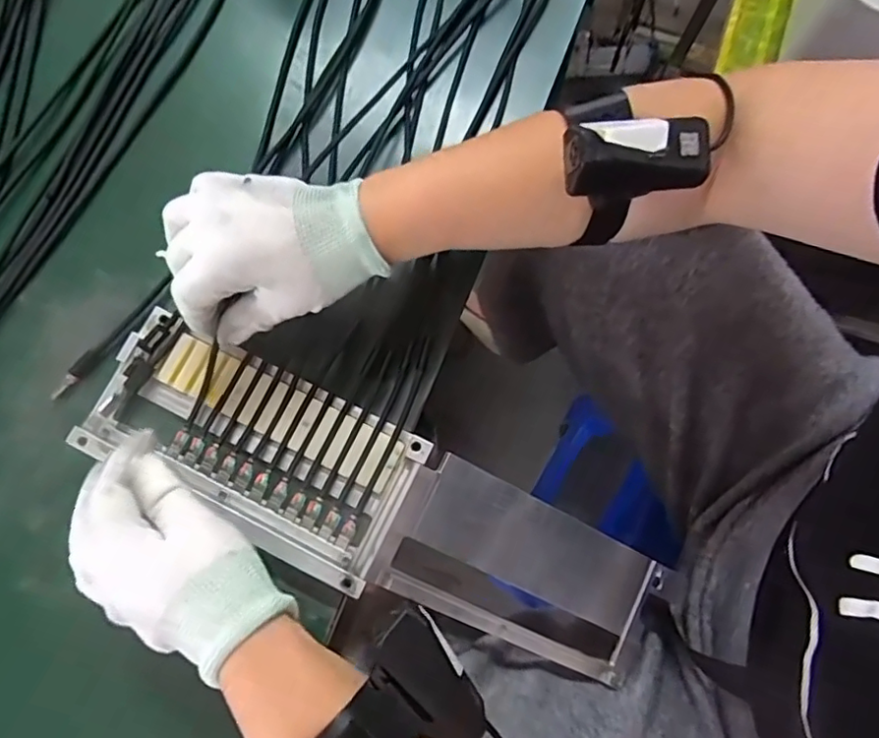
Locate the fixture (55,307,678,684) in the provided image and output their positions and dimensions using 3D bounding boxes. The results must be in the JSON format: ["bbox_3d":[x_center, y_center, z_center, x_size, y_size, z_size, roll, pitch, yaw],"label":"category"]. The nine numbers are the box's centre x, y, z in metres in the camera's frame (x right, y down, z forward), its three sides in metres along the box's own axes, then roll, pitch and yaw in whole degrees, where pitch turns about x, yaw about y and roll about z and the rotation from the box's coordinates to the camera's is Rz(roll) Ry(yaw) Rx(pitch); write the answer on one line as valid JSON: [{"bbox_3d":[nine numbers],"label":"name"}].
[{"bbox_3d":[-0.032,0.087,0.371,0.374,0.044,0.095,27,81,-4],"label":"fixture"}]

